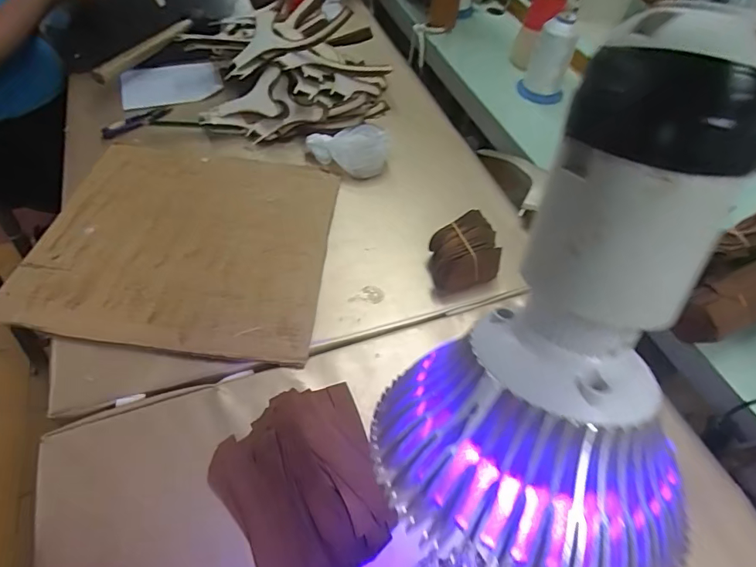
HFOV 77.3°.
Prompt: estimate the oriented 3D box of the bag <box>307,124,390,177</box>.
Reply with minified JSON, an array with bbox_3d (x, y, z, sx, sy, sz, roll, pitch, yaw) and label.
[{"bbox_3d":[-0.038,-0.172,0.626,0.105,0.046,0.073,-4,53,-8],"label":"bag"}]

